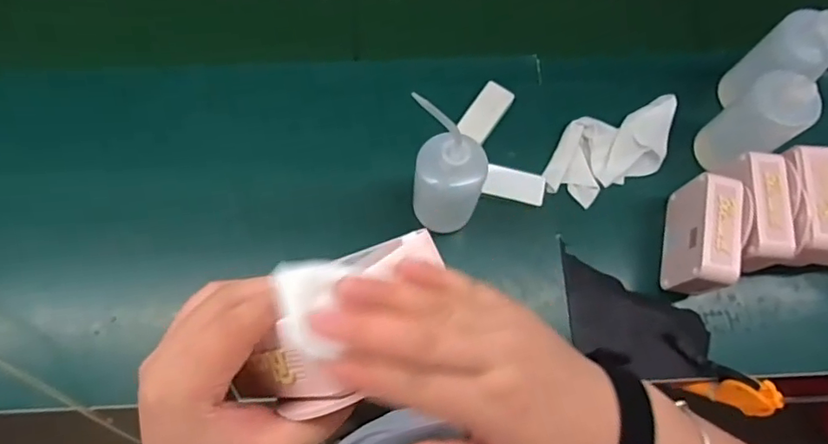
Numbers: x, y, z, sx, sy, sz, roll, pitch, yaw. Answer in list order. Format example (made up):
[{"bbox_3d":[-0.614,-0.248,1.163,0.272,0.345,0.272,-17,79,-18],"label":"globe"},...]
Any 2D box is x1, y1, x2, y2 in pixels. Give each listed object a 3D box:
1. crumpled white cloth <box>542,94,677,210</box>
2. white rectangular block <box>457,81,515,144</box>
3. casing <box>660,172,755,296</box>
[{"bbox_3d":[0.263,-0.098,0.732,0.201,0.031,0.100,-27,75,-9],"label":"crumpled white cloth"},{"bbox_3d":[0.096,-0.148,0.739,0.041,0.011,0.091,32,75,8],"label":"white rectangular block"},{"bbox_3d":[0.341,0.023,0.657,0.055,0.104,0.137,14,73,3],"label":"casing"}]

